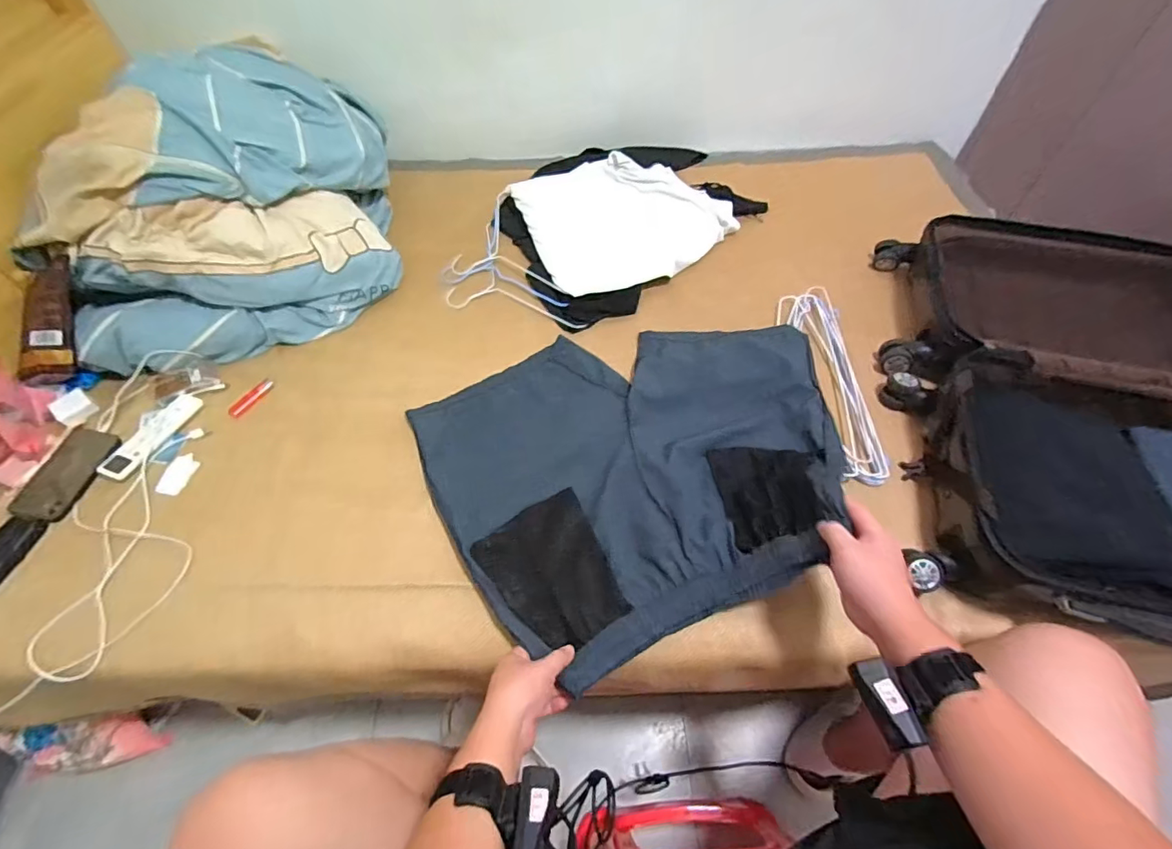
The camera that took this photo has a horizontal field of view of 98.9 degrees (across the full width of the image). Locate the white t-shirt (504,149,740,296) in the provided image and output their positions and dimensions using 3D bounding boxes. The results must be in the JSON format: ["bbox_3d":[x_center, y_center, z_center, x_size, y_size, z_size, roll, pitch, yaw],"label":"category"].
[{"bbox_3d":[0.067,-0.447,1.061,0.379,0.045,0.392,-22,58,-13],"label":"white t-shirt"}]

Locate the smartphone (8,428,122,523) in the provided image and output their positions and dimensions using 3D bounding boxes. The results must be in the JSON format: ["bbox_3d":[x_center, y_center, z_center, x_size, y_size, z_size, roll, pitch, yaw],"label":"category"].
[{"bbox_3d":[-0.769,0.072,0.745,0.086,0.017,0.147,4,56,4],"label":"smartphone"}]

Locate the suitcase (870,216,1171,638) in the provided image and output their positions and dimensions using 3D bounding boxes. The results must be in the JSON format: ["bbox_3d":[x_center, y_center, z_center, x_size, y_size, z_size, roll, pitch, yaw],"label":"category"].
[{"bbox_3d":[0.718,-0.038,0.724,0.492,0.129,0.668,11,57,9],"label":"suitcase"}]

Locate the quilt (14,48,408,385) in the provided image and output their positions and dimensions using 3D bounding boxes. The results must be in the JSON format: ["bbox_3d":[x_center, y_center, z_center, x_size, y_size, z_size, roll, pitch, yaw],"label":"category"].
[{"bbox_3d":[-0.636,-0.403,0.898,0.530,0.328,0.467,-17,57,-10],"label":"quilt"}]

